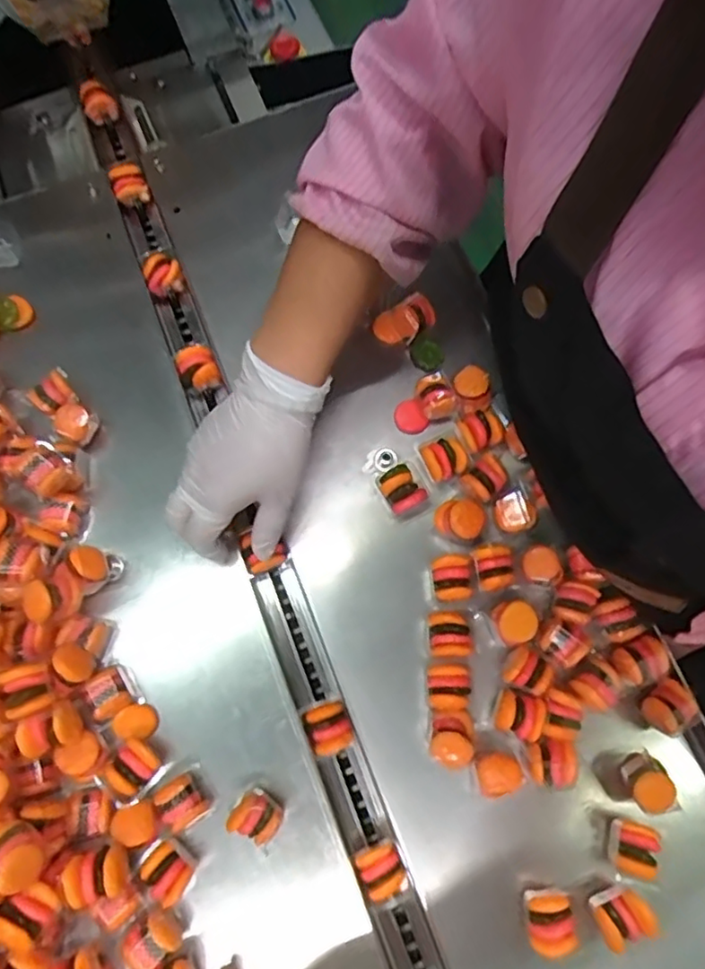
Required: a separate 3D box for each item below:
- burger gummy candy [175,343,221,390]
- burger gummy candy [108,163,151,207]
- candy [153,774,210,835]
[{"bbox_3d":[-0.133,-0.098,0.534,0.034,0.027,0.034,0,79,-1],"label":"burger gummy candy"},{"bbox_3d":[-0.214,-0.285,0.596,0.031,0.029,0.034,-30,81,-6],"label":"burger gummy candy"},{"bbox_3d":[-0.119,0.222,0.440,0.028,0.036,0.030,-32,81,-6],"label":"candy"}]

